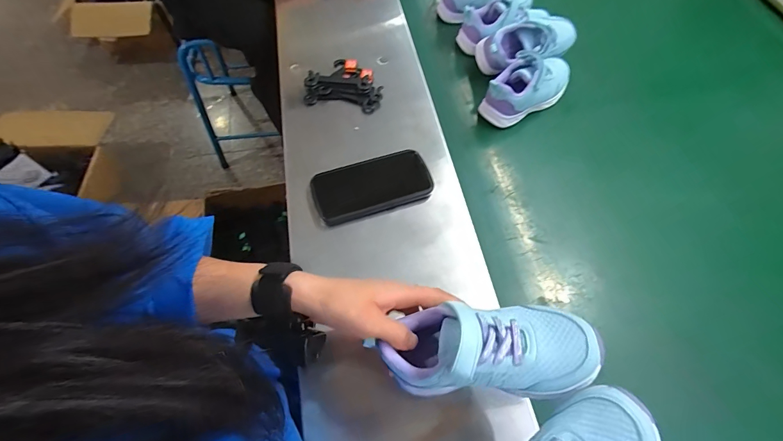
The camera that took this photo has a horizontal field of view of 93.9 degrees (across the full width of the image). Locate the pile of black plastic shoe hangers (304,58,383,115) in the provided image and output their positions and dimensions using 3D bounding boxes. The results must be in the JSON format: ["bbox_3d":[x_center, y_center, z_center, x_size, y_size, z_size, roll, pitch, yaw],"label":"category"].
[{"bbox_3d":[-0.076,-0.225,0.602,0.120,0.019,0.092,8,61,1],"label":"pile of black plastic shoe hangers"}]

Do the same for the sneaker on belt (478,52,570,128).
[{"bbox_3d":[0.226,-0.222,0.603,0.168,0.069,0.071,-32,68,-19],"label":"sneaker on belt"}]

